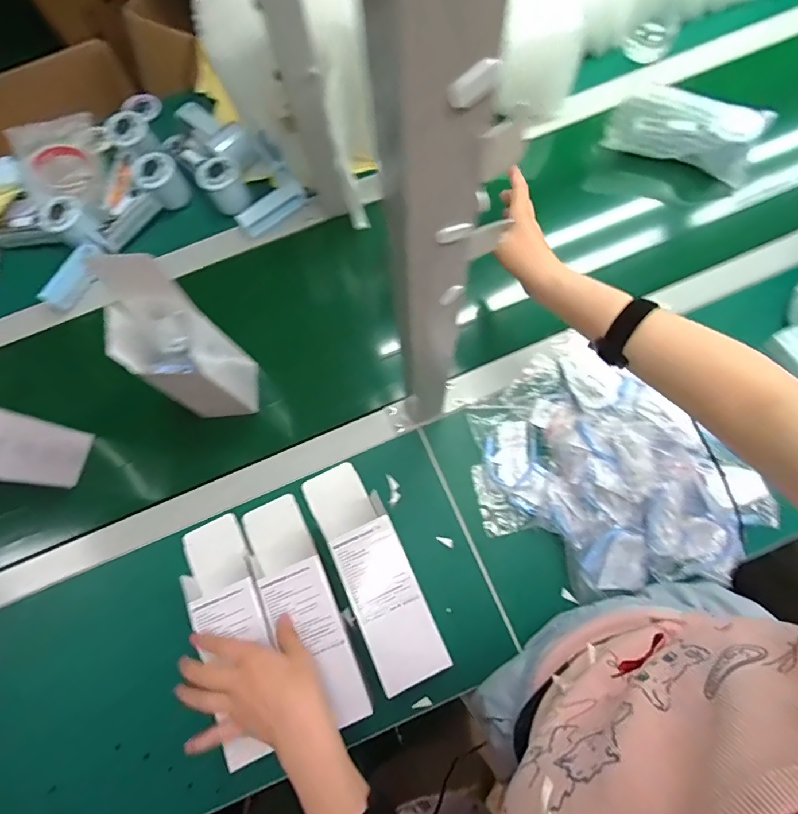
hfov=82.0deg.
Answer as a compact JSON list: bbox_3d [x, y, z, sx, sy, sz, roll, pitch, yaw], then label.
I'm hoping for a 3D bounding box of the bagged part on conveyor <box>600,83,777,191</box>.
[{"bbox_3d":[0.408,-0.388,0.650,0.202,0.092,0.064,15,78,6],"label":"bagged part on conveyor"}]

